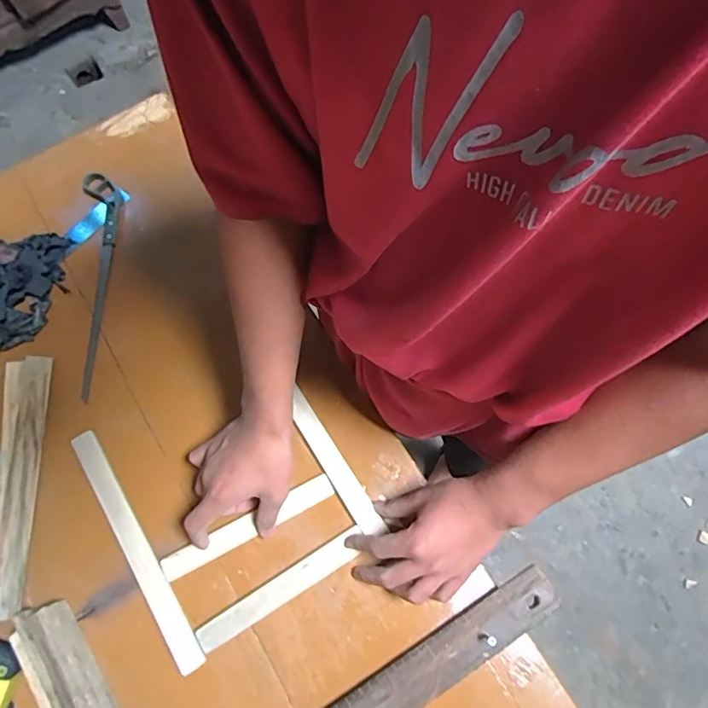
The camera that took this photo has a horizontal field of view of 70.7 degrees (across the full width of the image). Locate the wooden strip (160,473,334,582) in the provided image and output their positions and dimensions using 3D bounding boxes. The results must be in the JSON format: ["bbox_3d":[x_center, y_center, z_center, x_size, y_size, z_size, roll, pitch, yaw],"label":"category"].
[{"bbox_3d":[-0.120,0.196,0.568,0.204,0.008,0.028,-27,74,-7],"label":"wooden strip"}]

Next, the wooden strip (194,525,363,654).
[{"bbox_3d":[-0.080,0.259,0.548,0.196,0.007,0.028,-31,74,-10],"label":"wooden strip"}]

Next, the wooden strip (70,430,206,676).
[{"bbox_3d":[-0.249,0.216,0.565,0.030,0.008,0.289,-31,74,-11],"label":"wooden strip"}]

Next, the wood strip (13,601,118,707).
[{"bbox_3d":[-0.273,0.348,0.501,0.047,0.015,0.210,-29,72,-29],"label":"wood strip"}]

